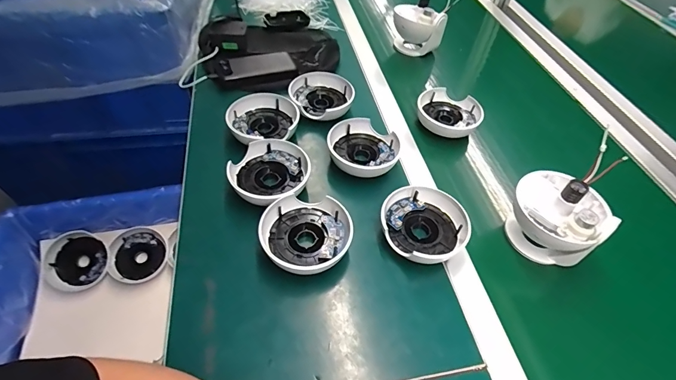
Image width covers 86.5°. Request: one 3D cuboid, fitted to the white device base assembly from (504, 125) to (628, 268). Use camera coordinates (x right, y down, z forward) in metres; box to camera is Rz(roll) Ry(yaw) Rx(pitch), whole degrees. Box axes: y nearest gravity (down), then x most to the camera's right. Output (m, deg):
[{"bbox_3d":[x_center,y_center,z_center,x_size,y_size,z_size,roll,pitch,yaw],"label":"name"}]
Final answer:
[{"bbox_3d":[0.303,0.015,0.487,0.114,0.146,0.117,19,50,10],"label":"white device base assembly"}]

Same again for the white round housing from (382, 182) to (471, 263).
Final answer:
[{"bbox_3d":[0.122,0.048,0.510,0.123,0.038,0.115,3,49,-3],"label":"white round housing"}]

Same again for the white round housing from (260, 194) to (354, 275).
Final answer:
[{"bbox_3d":[-0.043,0.059,0.483,0.115,0.038,0.108,3,49,-3],"label":"white round housing"}]

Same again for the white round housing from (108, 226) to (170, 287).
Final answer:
[{"bbox_3d":[-0.425,0.141,0.772,0.109,0.034,0.119,8,66,-19],"label":"white round housing"}]

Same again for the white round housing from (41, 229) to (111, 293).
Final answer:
[{"bbox_3d":[-0.543,0.148,0.744,0.117,0.017,0.117,3,77,-11],"label":"white round housing"}]

